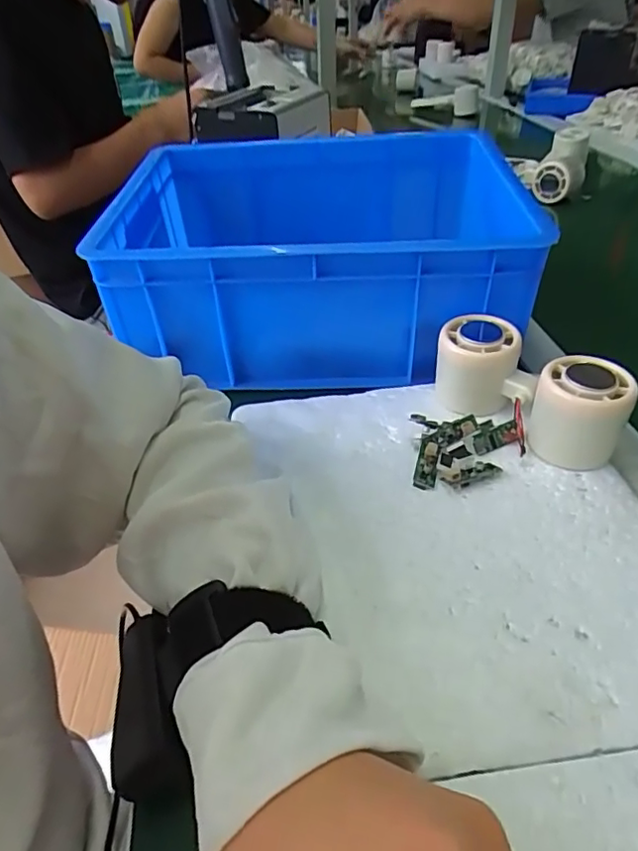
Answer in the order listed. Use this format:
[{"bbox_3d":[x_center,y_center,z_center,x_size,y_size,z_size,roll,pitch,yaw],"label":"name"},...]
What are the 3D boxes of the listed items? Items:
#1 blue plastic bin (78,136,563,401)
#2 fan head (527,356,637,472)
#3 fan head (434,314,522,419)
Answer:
[{"bbox_3d":[0.002,-0.166,0.515,0.335,0.123,0.274,2,40,4],"label":"blue plastic bin"},{"bbox_3d":[0.165,-0.006,0.356,0.056,0.059,0.054,24,46,28],"label":"fan head"},{"bbox_3d":[0.115,-0.044,0.409,0.054,0.059,0.047,11,41,15],"label":"fan head"}]

